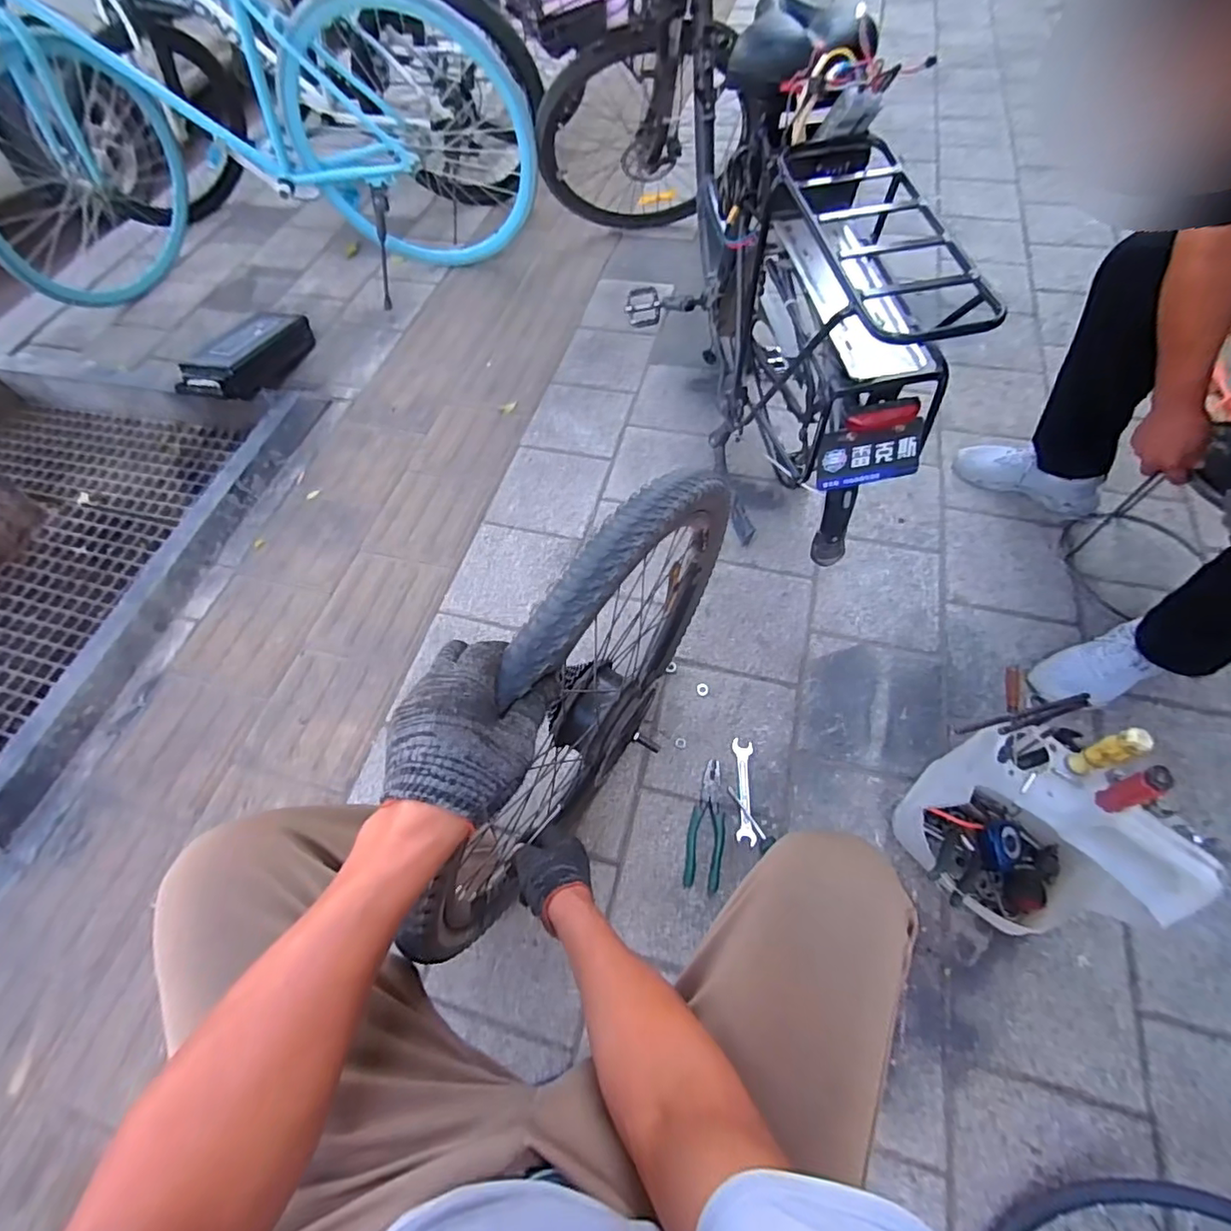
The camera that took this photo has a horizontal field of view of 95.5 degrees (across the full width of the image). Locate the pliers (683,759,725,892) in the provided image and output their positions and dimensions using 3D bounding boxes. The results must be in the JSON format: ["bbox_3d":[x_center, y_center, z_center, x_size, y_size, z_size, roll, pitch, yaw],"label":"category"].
[{"bbox_3d":[0.155,0.347,0.939,0.057,0.010,0.204,8,62,8],"label":"pliers"}]

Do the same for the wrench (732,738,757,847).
[{"bbox_3d":[0.223,0.303,0.970,0.037,0.013,0.178,3,62,5],"label":"wrench"}]

